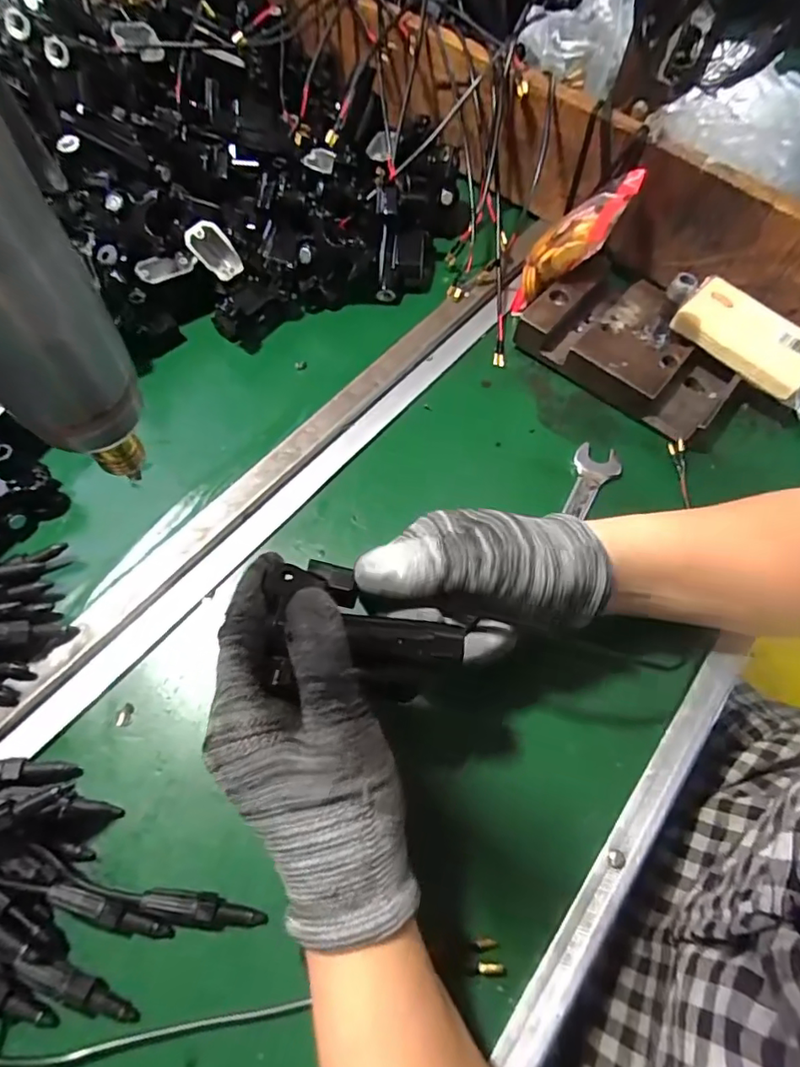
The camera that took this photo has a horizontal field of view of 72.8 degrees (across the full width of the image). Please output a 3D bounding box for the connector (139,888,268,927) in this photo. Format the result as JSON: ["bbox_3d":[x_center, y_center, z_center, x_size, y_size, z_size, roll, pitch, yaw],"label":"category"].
[{"bbox_3d":[-0.088,0.169,0.244,0.054,0.010,0.011,16,62,-8],"label":"connector"}]

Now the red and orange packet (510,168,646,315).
[{"bbox_3d":[0.125,-0.214,0.402,0.032,0.116,0.040,9,55,-41],"label":"red and orange packet"}]

